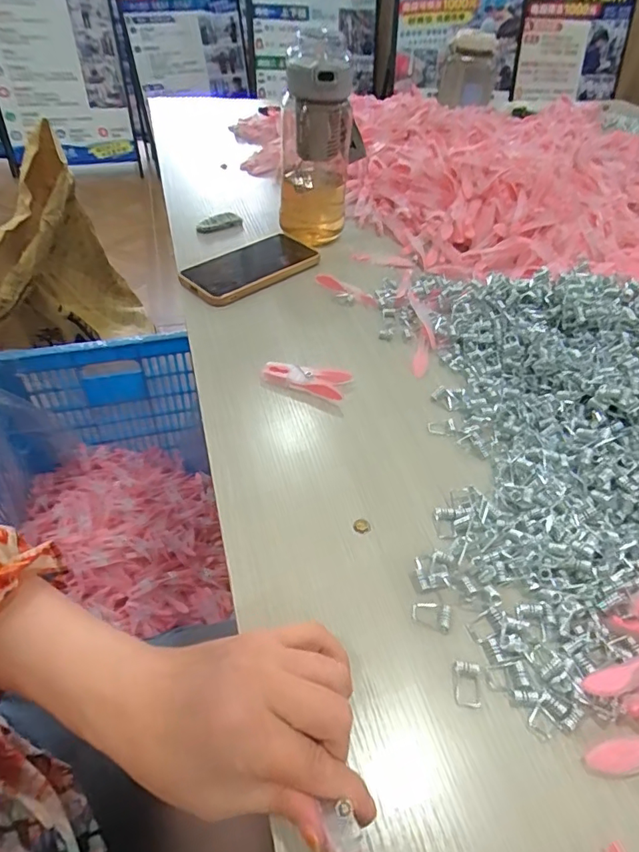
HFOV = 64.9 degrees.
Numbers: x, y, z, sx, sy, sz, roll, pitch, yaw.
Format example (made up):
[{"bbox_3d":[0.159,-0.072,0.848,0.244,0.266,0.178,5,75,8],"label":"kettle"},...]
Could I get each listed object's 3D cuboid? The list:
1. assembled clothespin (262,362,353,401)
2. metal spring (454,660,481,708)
[{"bbox_3d":[-0.011,-0.045,0.449,0.072,0.015,0.034,15,49,15],"label":"assembled clothespin"},{"bbox_3d":[0.083,0.144,0.281,0.014,0.004,0.022,4,47,5],"label":"metal spring"}]

